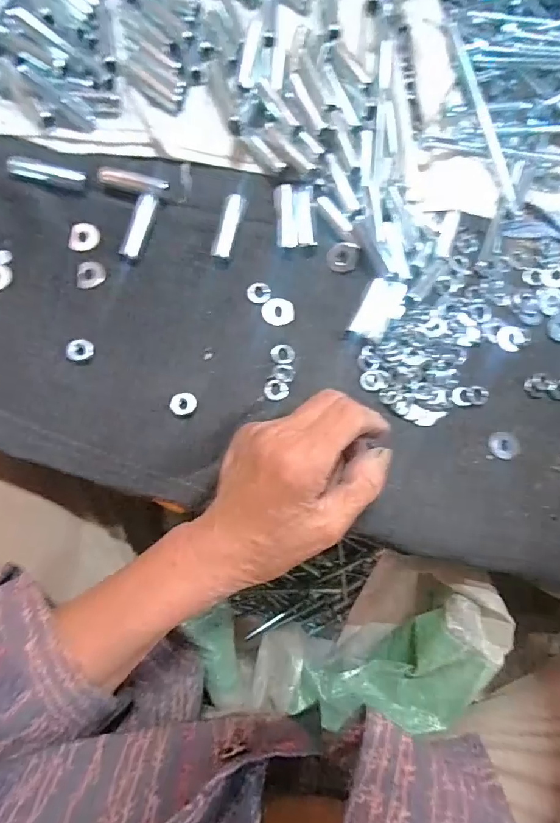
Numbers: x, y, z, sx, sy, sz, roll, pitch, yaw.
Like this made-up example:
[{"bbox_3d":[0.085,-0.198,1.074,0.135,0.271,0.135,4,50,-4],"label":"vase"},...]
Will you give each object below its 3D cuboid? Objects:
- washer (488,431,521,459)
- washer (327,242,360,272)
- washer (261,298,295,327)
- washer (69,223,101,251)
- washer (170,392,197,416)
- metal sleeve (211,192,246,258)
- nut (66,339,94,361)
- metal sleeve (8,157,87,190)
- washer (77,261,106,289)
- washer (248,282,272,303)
[{"bbox_3d":[0.153,0.023,0.306,0.022,0.004,0.019,4,81,-5],"label":"washer"},{"bbox_3d":[0.043,-0.105,0.306,0.021,0.004,0.020,4,97,1],"label":"washer"},{"bbox_3d":[-0.001,-0.067,0.299,0.022,0.004,0.019,4,81,-5],"label":"washer"},{"bbox_3d":[-0.128,-0.114,0.295,0.018,0.004,0.019,1,82,-6],"label":"washer"},{"bbox_3d":[-0.060,-0.005,0.280,0.016,0.004,0.014,4,81,-5],"label":"washer"},{"bbox_3d":[-0.034,-0.122,0.298,0.013,0.009,0.041,16,80,-3],"label":"metal sleeve"},{"bbox_3d":[-0.124,-0.038,0.279,0.015,0.004,0.015,1,82,-6],"label":"nut"},{"bbox_3d":[-0.148,-0.152,0.288,0.043,0.009,0.011,7,81,-5],"label":"metal sleeve"},{"bbox_3d":[-0.122,-0.089,0.290,0.017,0.004,0.018,1,82,-6],"label":"washer"},{"bbox_3d":[-0.014,-0.080,0.299,0.015,0.004,0.014,1,82,-6],"label":"washer"}]

